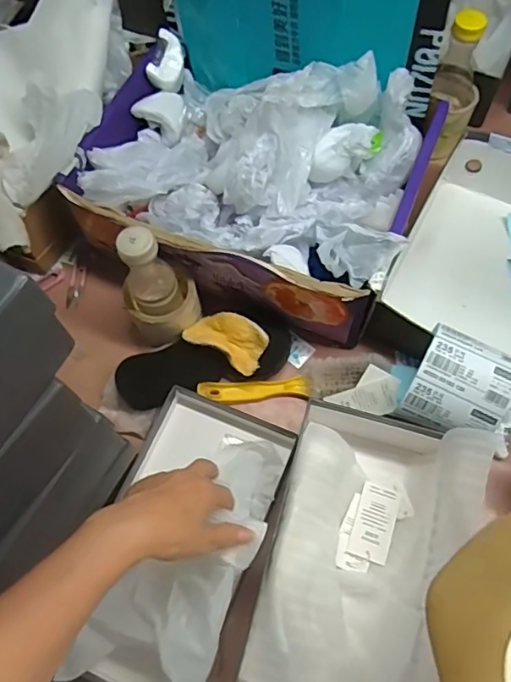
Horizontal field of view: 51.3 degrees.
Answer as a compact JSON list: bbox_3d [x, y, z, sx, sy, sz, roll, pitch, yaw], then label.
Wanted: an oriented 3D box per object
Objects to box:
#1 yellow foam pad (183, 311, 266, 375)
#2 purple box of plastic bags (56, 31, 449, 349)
[{"bbox_3d":[-0.036,-0.004,0.645,0.097,0.034,0.052,27,70,14],"label":"yellow foam pad"},{"bbox_3d":[-0.007,-0.210,0.671,0.410,0.175,0.290,24,69,13],"label":"purple box of plastic bags"}]

